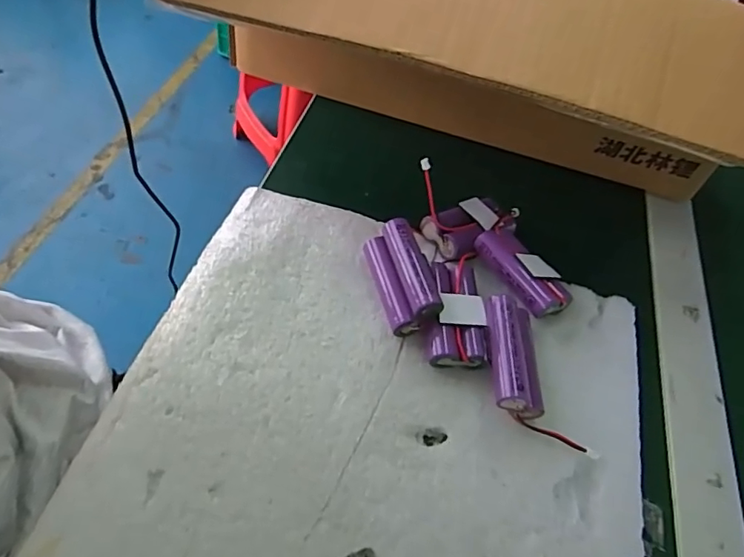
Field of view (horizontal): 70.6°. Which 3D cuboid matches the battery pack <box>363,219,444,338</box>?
[{"bbox_3d":[0.019,-0.003,0.322,0.038,0.019,0.064,-35,55,23],"label":"battery pack"}]

